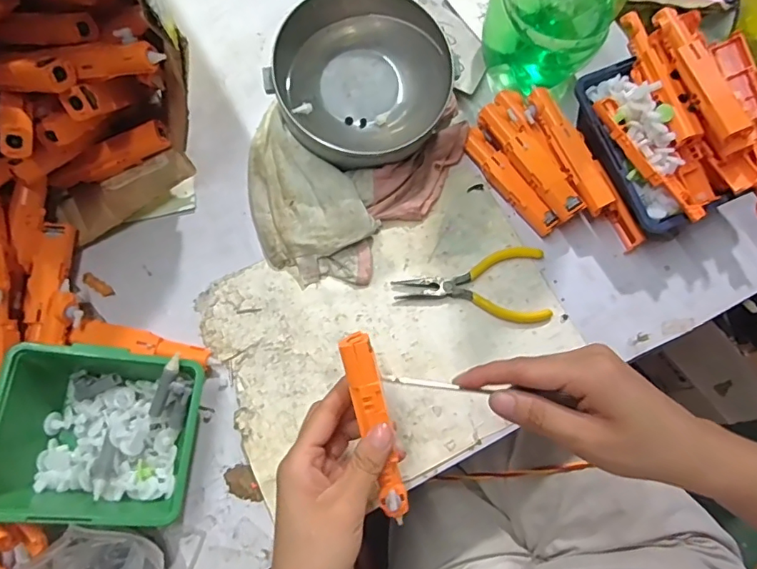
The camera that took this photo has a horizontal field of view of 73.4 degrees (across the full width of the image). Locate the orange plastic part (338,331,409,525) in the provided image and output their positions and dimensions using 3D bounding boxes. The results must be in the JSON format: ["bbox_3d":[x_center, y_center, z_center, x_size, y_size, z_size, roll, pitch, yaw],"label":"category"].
[{"bbox_3d":[-0.001,0.092,0.320,0.019,0.015,0.122,-15,99,-6],"label":"orange plastic part"}]

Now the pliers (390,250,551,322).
[{"bbox_3d":[0.079,-0.003,0.429,0.126,0.008,0.064,3,74,0],"label":"pliers"}]

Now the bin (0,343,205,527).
[{"bbox_3d":[-0.194,0.103,0.358,0.125,0.071,0.114,7,74,1],"label":"bin"}]

